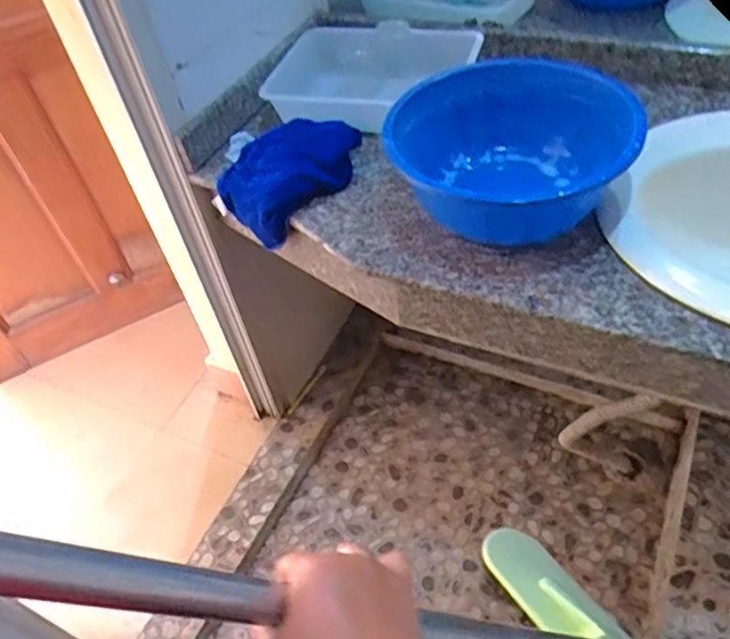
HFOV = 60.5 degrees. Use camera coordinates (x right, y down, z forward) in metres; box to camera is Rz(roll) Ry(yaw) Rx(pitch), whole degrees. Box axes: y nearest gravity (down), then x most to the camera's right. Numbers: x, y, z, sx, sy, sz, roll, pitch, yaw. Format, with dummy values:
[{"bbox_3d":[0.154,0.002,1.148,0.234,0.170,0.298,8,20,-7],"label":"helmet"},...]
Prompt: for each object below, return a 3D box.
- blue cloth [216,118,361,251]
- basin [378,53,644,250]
[{"bbox_3d":[-0.106,-0.225,0.962,0.224,0.114,0.165,-28,51,-15],"label":"blue cloth"},{"bbox_3d":[0.184,-0.230,0.842,0.291,0.129,0.291,-5,49,5],"label":"basin"}]

